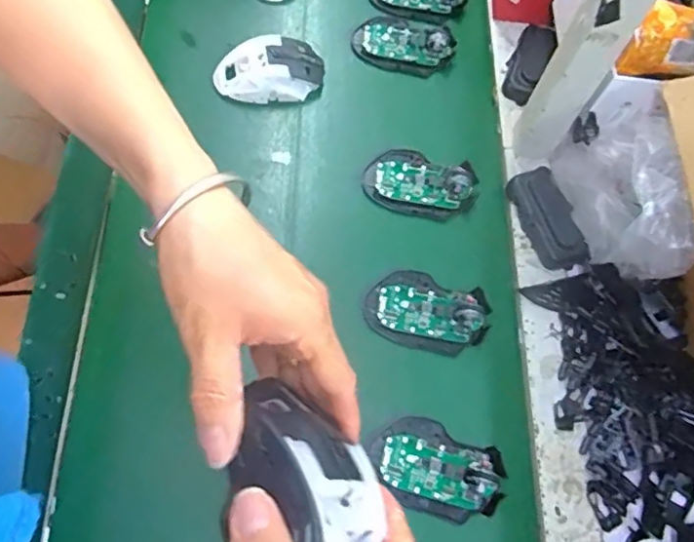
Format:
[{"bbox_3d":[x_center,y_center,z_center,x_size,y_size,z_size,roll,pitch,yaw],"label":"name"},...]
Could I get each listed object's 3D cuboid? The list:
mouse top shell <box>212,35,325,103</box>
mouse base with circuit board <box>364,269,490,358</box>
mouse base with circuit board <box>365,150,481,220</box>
[{"bbox_3d":[-0.085,-0.218,0.667,0.119,0.043,0.066,-8,67,-6],"label":"mouse top shell"},{"bbox_3d":[0.076,0.039,0.580,0.113,0.021,0.071,18,66,5],"label":"mouse base with circuit board"},{"bbox_3d":[0.077,-0.092,0.636,0.114,0.020,0.072,8,66,1],"label":"mouse base with circuit board"}]

